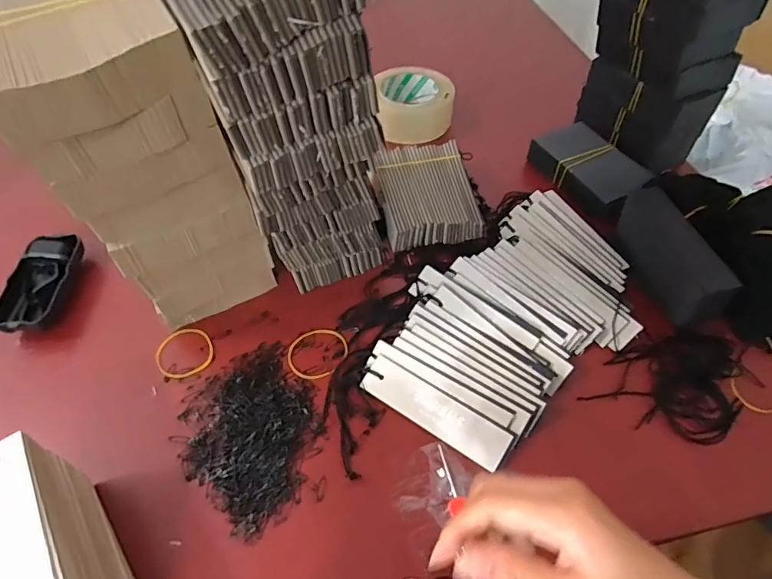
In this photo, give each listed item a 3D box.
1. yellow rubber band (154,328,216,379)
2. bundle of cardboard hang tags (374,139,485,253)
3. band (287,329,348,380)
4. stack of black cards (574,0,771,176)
[{"bbox_3d":[-0.184,0.057,0.430,0.048,0.006,0.054,-24,54,-15],"label":"yellow rubber band"},{"bbox_3d":[0.043,-0.105,0.525,0.100,0.038,0.135,-8,52,-5],"label":"bundle of cardboard hang tags"},{"bbox_3d":[-0.062,0.057,0.425,0.055,0.004,0.048,-18,53,-12],"label":"band"},{"bbox_3d":[0.304,-0.285,0.482,0.087,0.265,0.152,-18,53,-12],"label":"stack of black cards"}]

